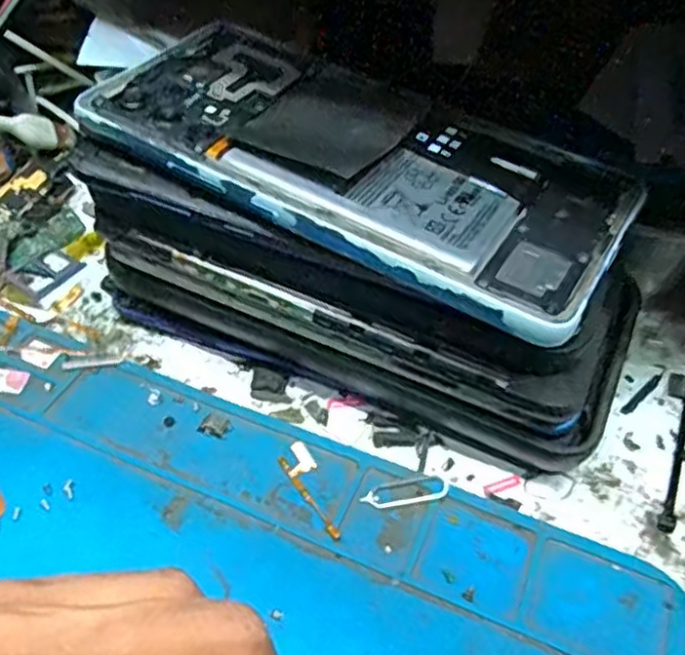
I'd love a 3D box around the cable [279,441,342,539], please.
[{"bbox_3d":[-0.008,0.047,0.209,0.009,0.004,0.033,-24,52,-24],"label":"cable"}]

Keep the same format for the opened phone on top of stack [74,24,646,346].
[{"bbox_3d":[0.004,-0.052,0.204,0.153,0.011,0.072,26,53,20],"label":"opened phone on top of stack"}]

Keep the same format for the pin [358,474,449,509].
[{"bbox_3d":[0.019,0.049,0.209,0.026,0.004,0.009,-9,55,-5],"label":"pin"}]

